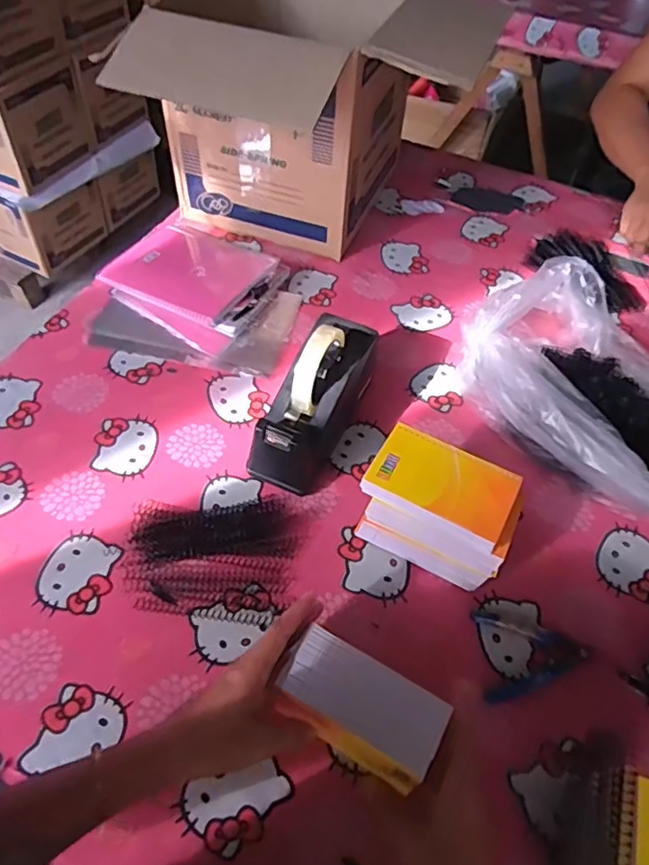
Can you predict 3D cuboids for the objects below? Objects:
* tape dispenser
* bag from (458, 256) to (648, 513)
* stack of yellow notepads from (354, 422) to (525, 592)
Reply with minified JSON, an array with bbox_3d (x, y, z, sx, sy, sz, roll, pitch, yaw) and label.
[{"bbox_3d":[-0.007,-0.041,0.660,0.070,0.126,0.209,20,53,11],"label":"tape dispenser"},{"bbox_3d":[0.328,-0.050,0.705,0.259,0.112,0.346,-10,54,-13],"label":"bag"},{"bbox_3d":[0.110,0.082,0.585,0.143,0.116,0.088,27,55,16],"label":"stack of yellow notepads"}]

